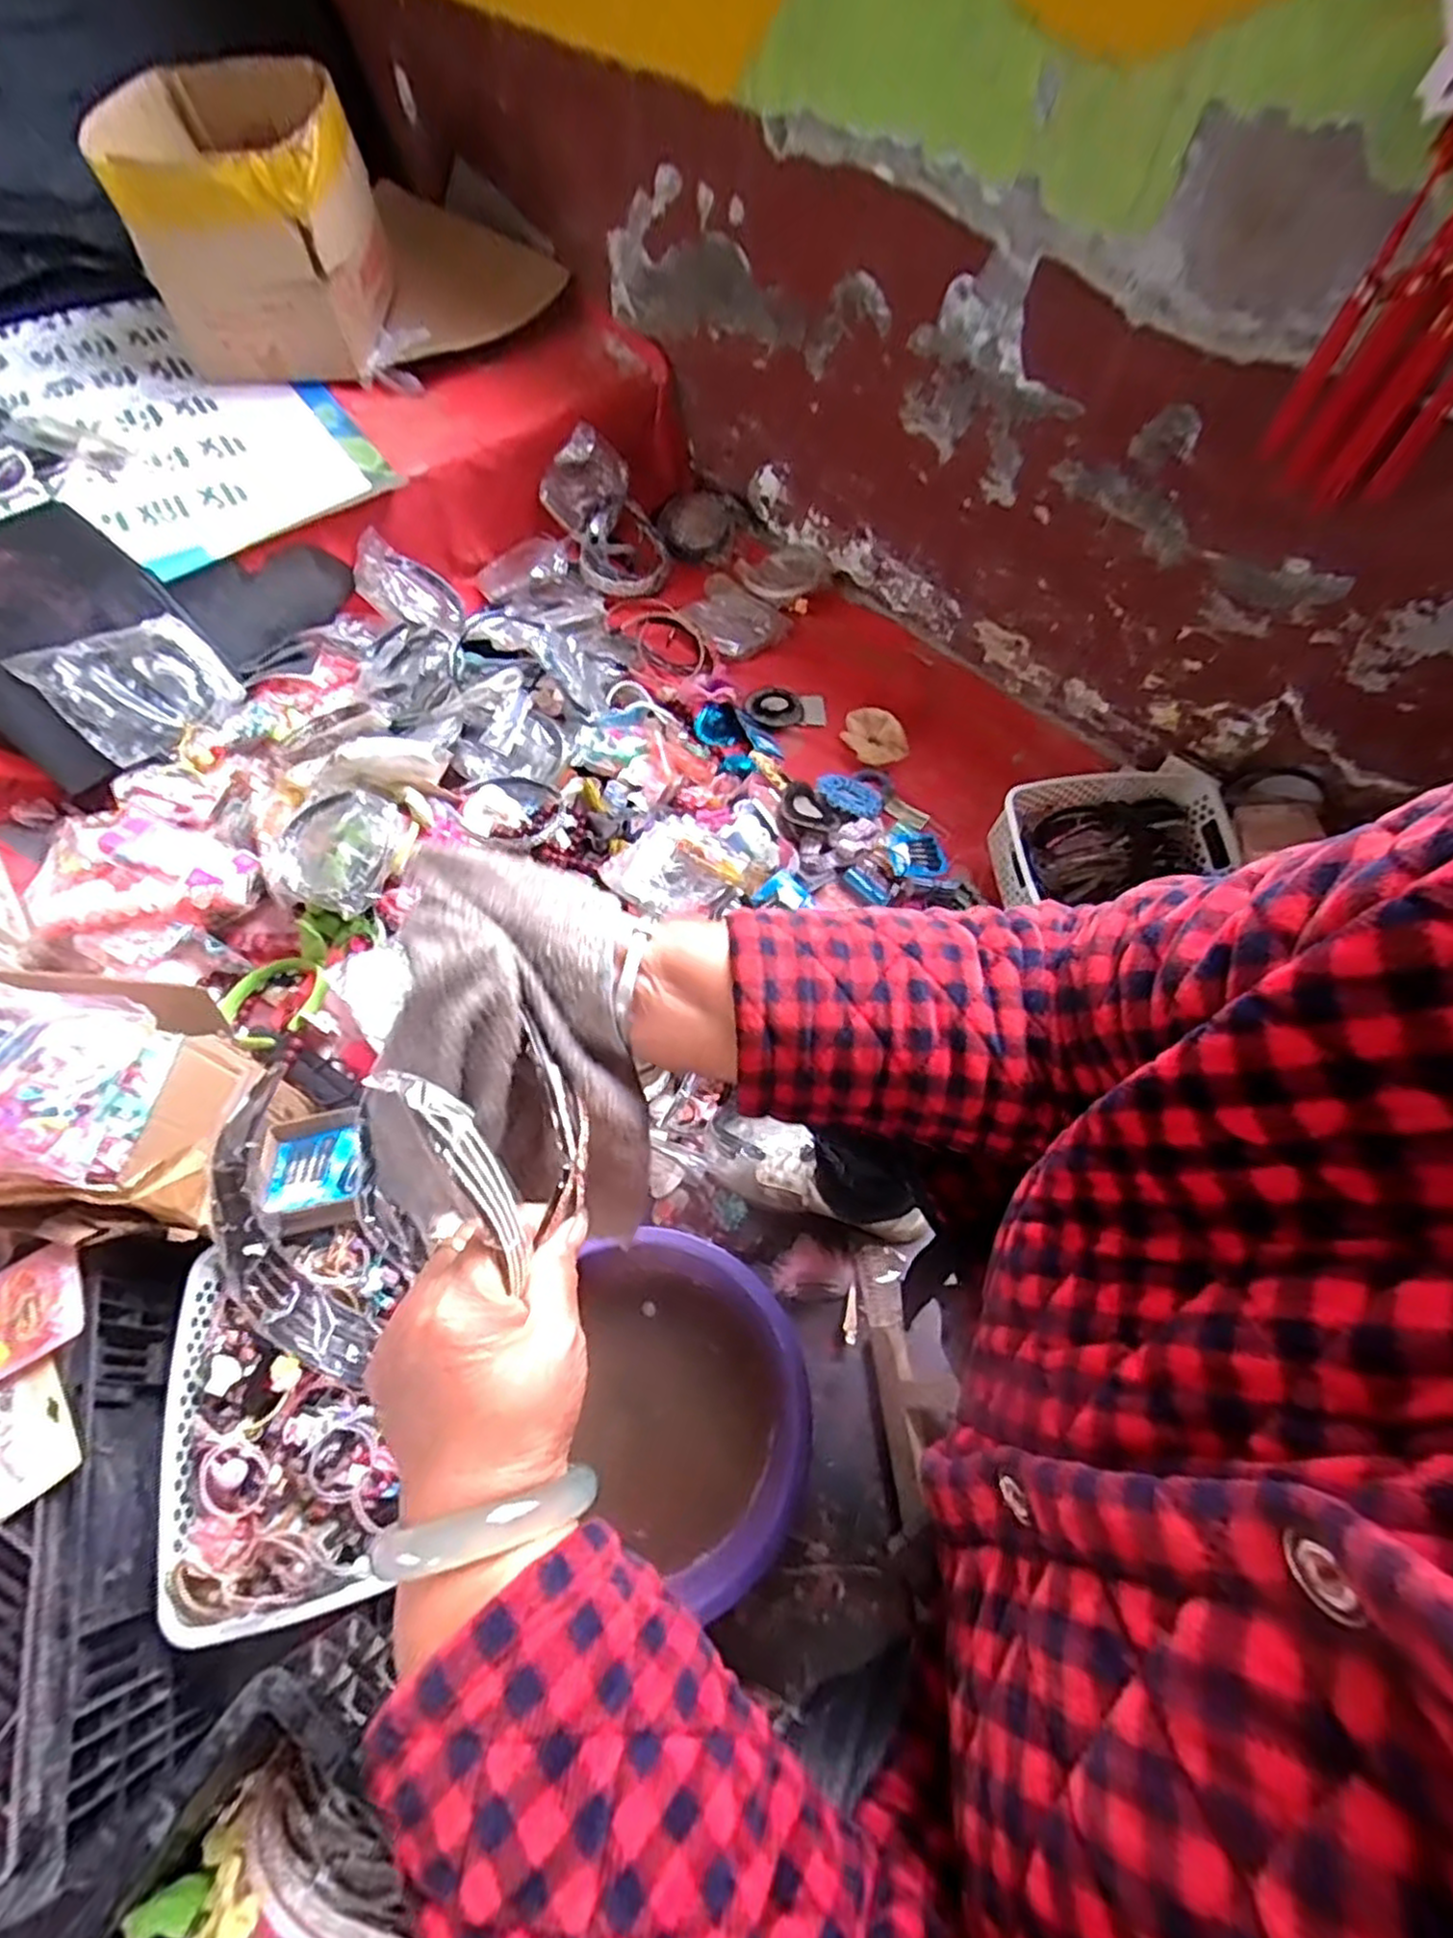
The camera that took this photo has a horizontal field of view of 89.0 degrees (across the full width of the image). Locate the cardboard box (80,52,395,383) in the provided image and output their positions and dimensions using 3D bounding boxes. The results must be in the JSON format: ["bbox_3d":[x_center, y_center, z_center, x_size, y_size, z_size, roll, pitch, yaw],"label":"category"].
[{"bbox_3d":[-0.764,-1.214,1.225,0.374,0.283,0.407,-19,63,-14],"label":"cardboard box"}]

